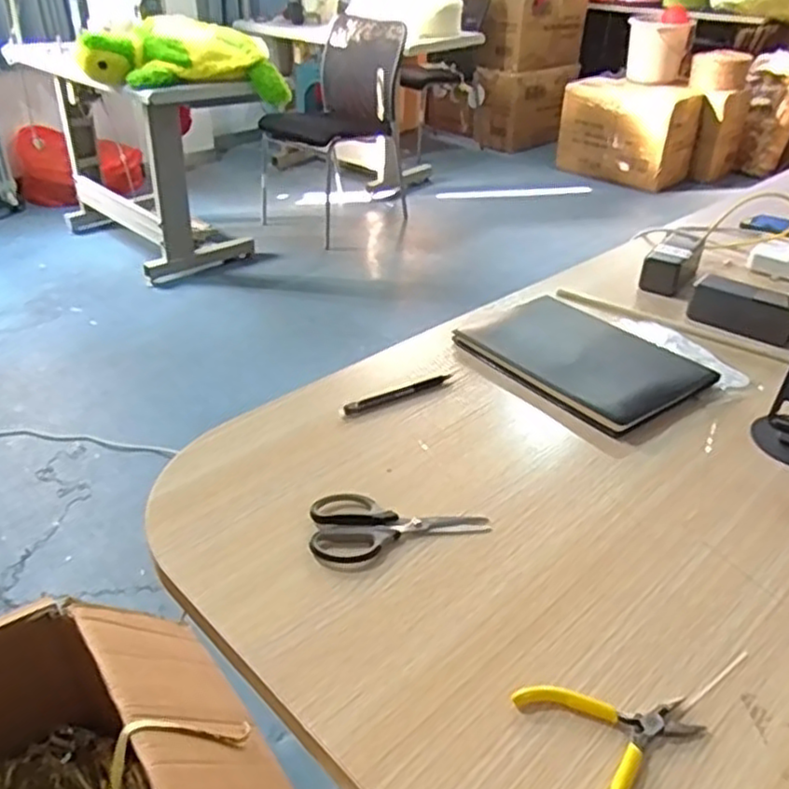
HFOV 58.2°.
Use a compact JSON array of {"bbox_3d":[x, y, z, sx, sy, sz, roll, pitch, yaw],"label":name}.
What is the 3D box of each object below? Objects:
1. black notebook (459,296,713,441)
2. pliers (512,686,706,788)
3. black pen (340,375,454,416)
[{"bbox_3d":[0.221,-0.048,0.850,0.196,0.012,0.256,-24,41,-32],"label":"black notebook"},{"bbox_3d":[0.143,0.216,0.452,0.108,0.009,0.086,-8,35,-14],"label":"pliers"},{"bbox_3d":[0.006,-0.002,0.780,0.135,0.008,0.015,-18,38,-26],"label":"black pen"}]

